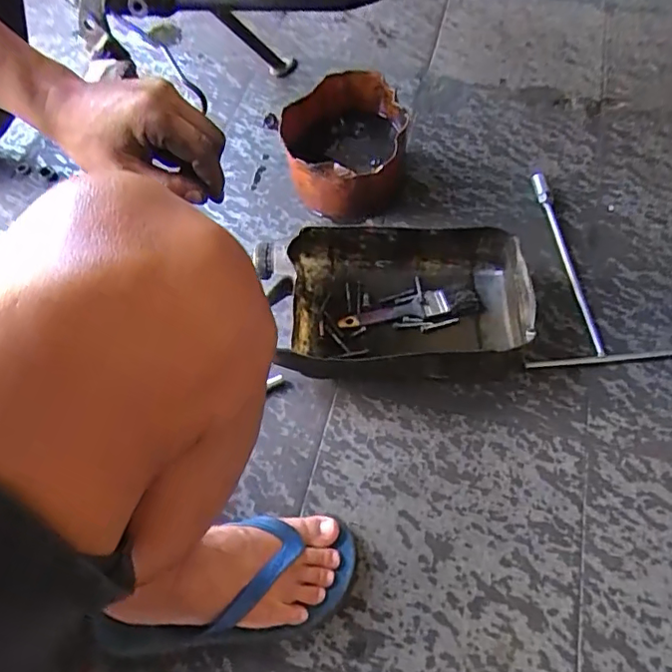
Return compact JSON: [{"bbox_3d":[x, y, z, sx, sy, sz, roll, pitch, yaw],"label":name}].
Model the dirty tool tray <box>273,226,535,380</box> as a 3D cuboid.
[{"bbox_3d":[0.091,-0.037,0.701,0.282,0.099,0.183,1,60,3],"label":"dirty tool tray"}]

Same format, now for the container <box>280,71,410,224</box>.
[{"bbox_3d":[0.016,-0.280,0.838,0.167,0.123,0.214,-10,60,-3],"label":"container"}]

